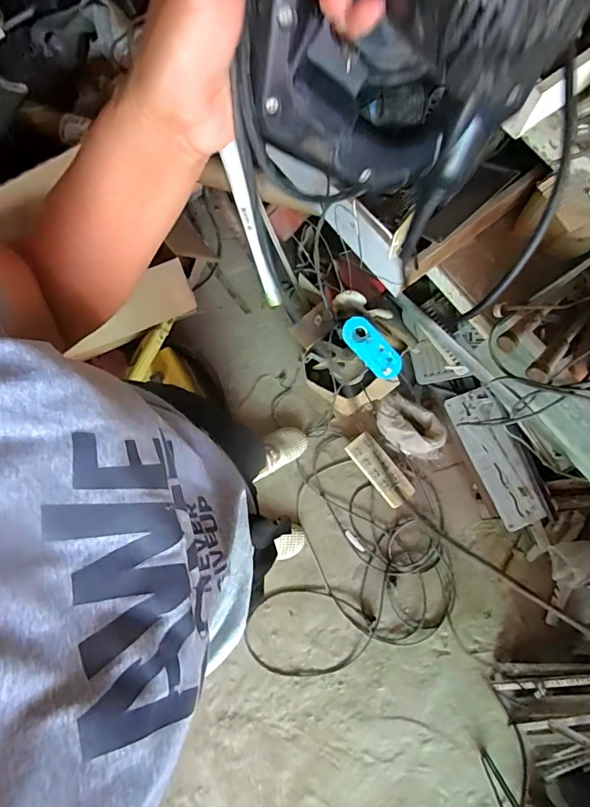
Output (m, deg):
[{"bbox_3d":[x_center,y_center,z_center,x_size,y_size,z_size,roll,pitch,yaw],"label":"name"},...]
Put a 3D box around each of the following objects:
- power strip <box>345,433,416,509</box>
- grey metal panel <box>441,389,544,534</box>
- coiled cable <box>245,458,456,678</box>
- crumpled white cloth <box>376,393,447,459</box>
[{"bbox_3d":[0.252,0.199,1.356,0.088,0.050,0.233,-38,79,-7],"label":"power strip"},{"bbox_3d":[0.572,0.151,1.298,0.143,0.031,0.393,-23,78,-11],"label":"grey metal panel"},{"bbox_3d":[0.199,0.515,1.331,0.513,0.034,0.656,21,79,6],"label":"coiled cable"},{"bbox_3d":[0.343,0.075,1.364,0.217,0.089,0.138,31,80,8],"label":"crumpled white cloth"}]

